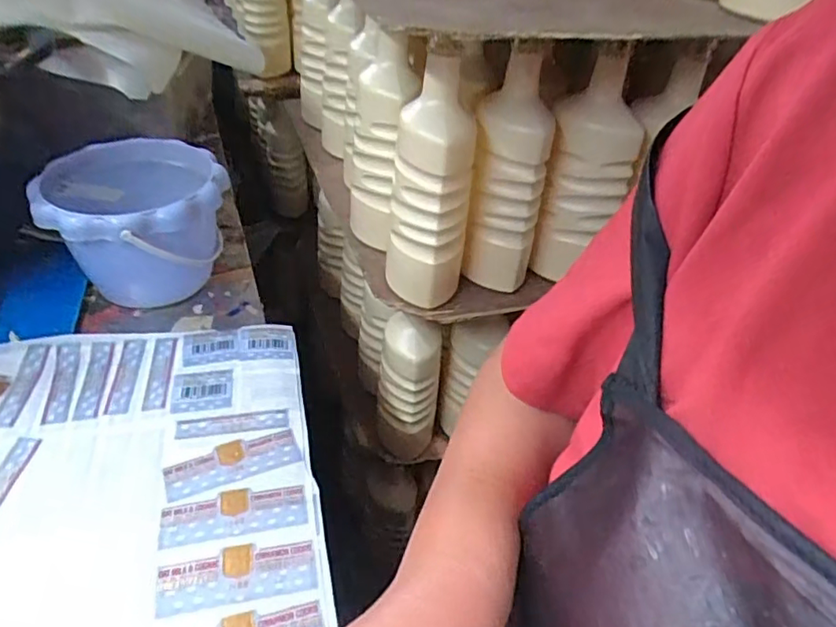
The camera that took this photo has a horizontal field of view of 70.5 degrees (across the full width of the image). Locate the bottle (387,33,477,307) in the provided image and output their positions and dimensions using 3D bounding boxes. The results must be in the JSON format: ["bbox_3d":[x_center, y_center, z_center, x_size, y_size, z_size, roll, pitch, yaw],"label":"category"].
[{"bbox_3d":[0.014,-0.116,0.540,0.074,0.235,0.078,9,40,3],"label":"bottle"}]

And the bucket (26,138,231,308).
[{"bbox_3d":[-0.259,-0.078,0.555,0.147,0.116,0.160,4,40,-3],"label":"bucket"}]

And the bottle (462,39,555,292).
[{"bbox_3d":[0.085,-0.121,0.554,0.063,0.223,0.077,12,40,7],"label":"bottle"}]

